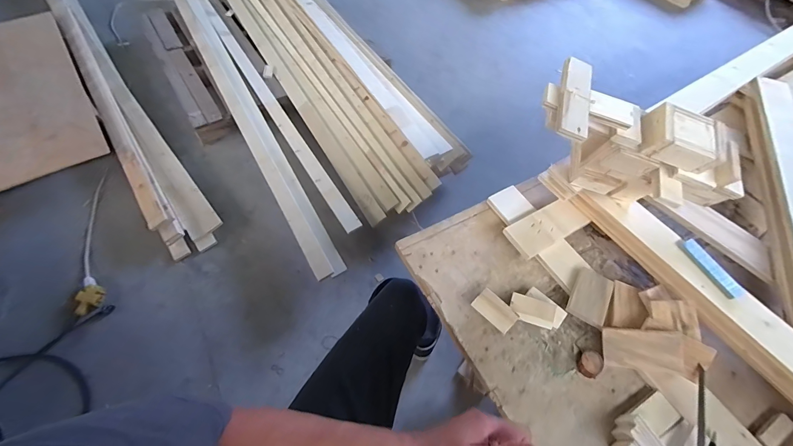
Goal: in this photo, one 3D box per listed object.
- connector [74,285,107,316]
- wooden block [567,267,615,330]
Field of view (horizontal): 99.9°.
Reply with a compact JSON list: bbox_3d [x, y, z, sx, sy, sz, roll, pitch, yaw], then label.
[{"bbox_3d":[-1.205,0.298,1.309,0.093,0.031,0.119,4,58,-1],"label":"connector"},{"bbox_3d":[0.341,0.129,0.583,0.060,0.009,0.094,28,68,15],"label":"wooden block"}]

